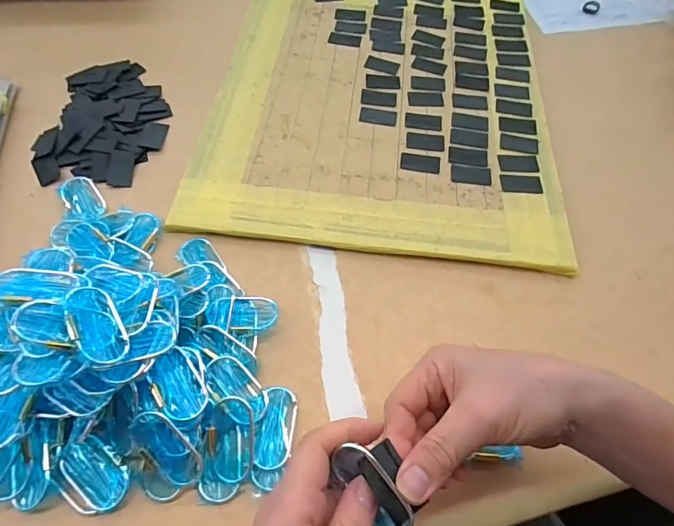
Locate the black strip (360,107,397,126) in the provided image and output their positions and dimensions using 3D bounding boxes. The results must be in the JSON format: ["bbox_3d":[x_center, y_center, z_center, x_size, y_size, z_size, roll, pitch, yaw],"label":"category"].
[{"bbox_3d":[0.048,-0.172,0.487,0.042,0.004,0.025,7,60,1],"label":"black strip"}]

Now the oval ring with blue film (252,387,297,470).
[{"bbox_3d":[-0.046,0.122,0.313,0.029,0.004,0.057,13,55,-12],"label":"oval ring with blue film"}]

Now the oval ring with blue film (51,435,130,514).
[{"bbox_3d":[-0.171,0.148,0.292,0.051,0.009,0.038,37,64,17],"label":"oval ring with blue film"}]

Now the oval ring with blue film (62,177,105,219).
[{"bbox_3d":[-0.255,-0.066,0.421,0.032,0.009,0.069,-34,67,-20],"label":"oval ring with blue film"}]

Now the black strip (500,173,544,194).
[{"bbox_3d":[0.196,-0.085,0.445,0.042,0.004,0.026,6,60,0],"label":"black strip"}]

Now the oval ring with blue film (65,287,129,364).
[{"bbox_3d":[-0.163,0.041,0.284,0.031,0.004,0.057,-15,68,-50],"label":"oval ring with blue film"}]

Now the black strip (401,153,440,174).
[{"bbox_3d":[0.091,-0.110,0.458,0.042,0.004,0.026,8,60,2],"label":"black strip"}]

